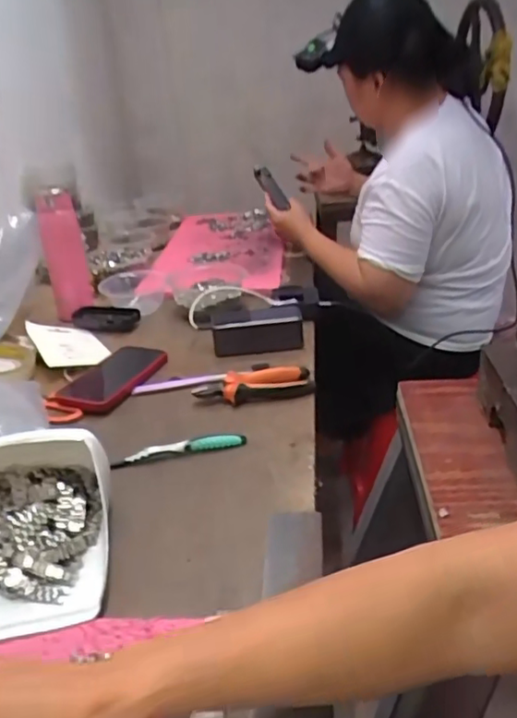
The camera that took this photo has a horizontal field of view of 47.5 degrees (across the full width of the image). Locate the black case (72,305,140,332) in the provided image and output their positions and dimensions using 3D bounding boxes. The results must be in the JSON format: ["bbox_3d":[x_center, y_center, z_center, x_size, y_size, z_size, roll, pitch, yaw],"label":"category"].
[{"bbox_3d":[-0.255,-0.070,0.986,0.109,0.020,0.071,2,28,6],"label":"black case"}]

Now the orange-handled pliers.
[{"bbox_3d":[-0.003,0.036,0.748,0.148,0.023,0.061,-8,28,-13],"label":"orange-handled pliers"}]

